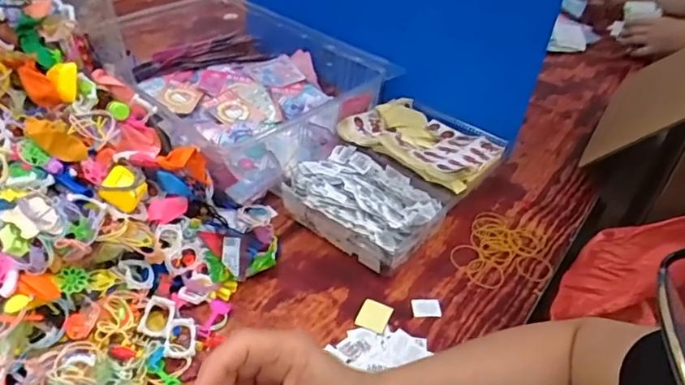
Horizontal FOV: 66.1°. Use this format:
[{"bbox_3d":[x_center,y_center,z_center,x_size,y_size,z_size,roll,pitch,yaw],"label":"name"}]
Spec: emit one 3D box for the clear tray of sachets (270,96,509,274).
[{"bbox_3d":[0.062,-0.039,0.757,0.245,0.074,0.310,29,47,26],"label":"clear tray of sachets"}]

